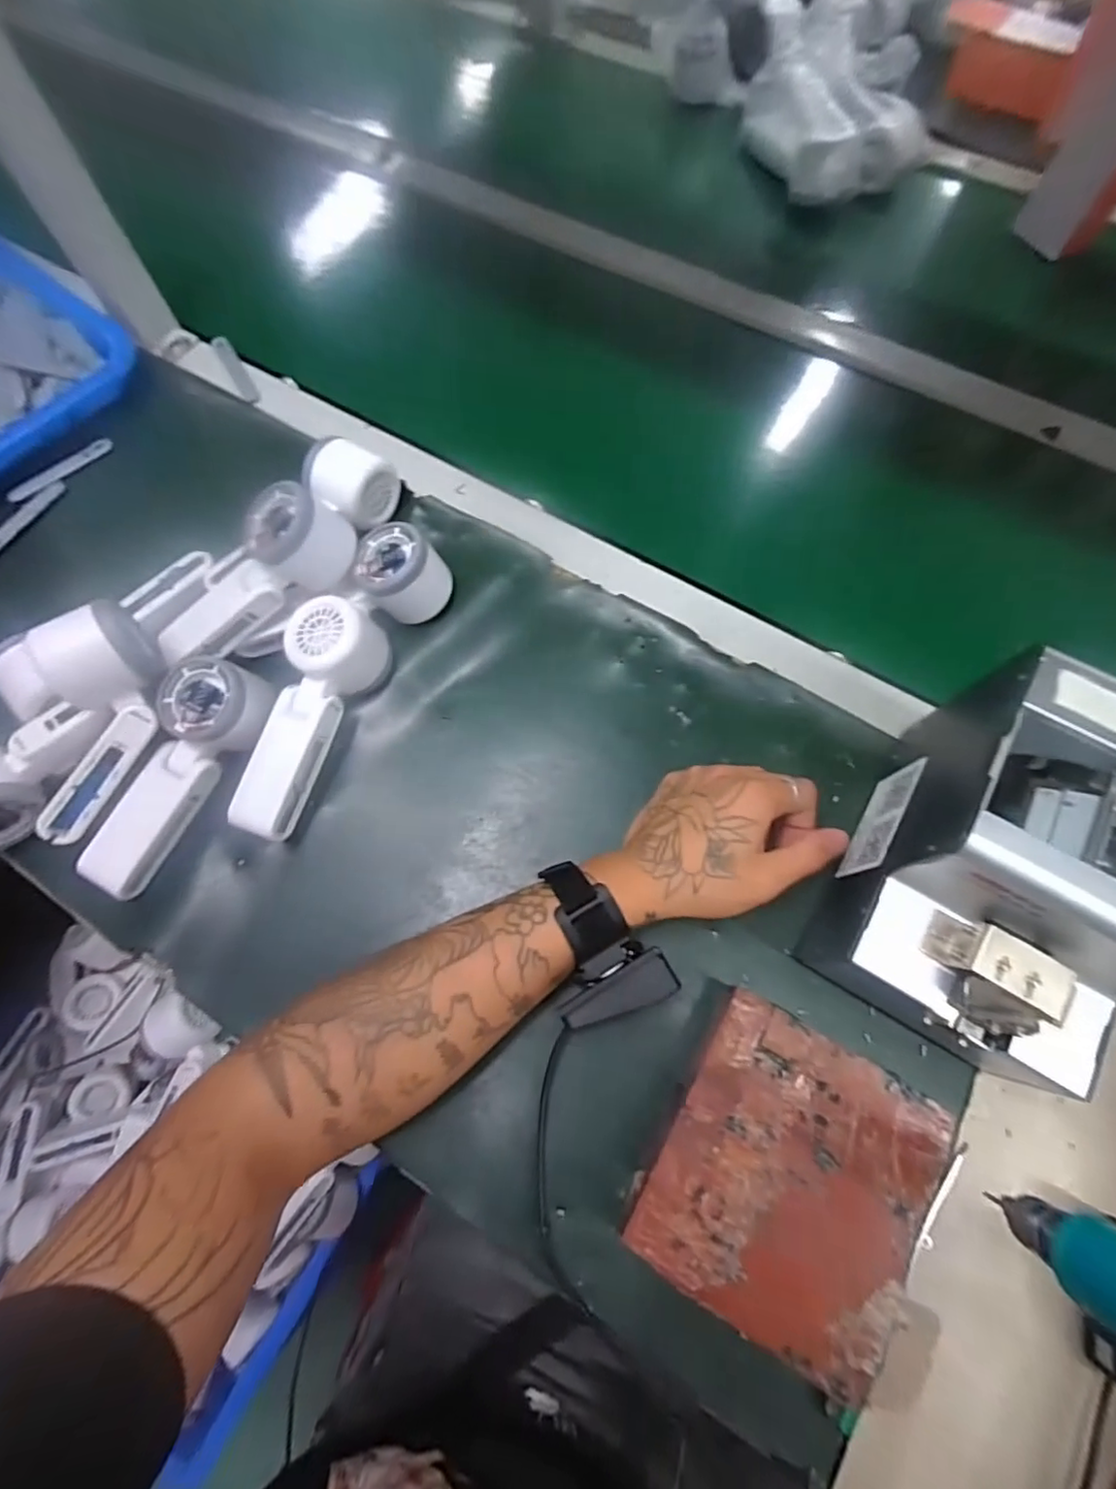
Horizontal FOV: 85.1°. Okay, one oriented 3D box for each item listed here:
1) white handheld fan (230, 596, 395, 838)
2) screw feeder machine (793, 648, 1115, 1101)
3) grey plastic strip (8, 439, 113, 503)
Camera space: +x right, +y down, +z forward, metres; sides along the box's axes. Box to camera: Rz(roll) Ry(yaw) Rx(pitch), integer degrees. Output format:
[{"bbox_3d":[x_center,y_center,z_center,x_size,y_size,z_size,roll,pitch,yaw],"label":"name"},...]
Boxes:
[{"bbox_3d":[-0.175,-0.020,0.419,0.056,0.057,0.167,22,74,6],"label":"white handheld fan"},{"bbox_3d":[0.244,0.070,0.328,0.117,0.139,0.173,29,77,9],"label":"screw feeder machine"},{"bbox_3d":[-0.422,-0.234,0.518,0.007,0.010,0.093,33,65,10],"label":"grey plastic strip"}]

